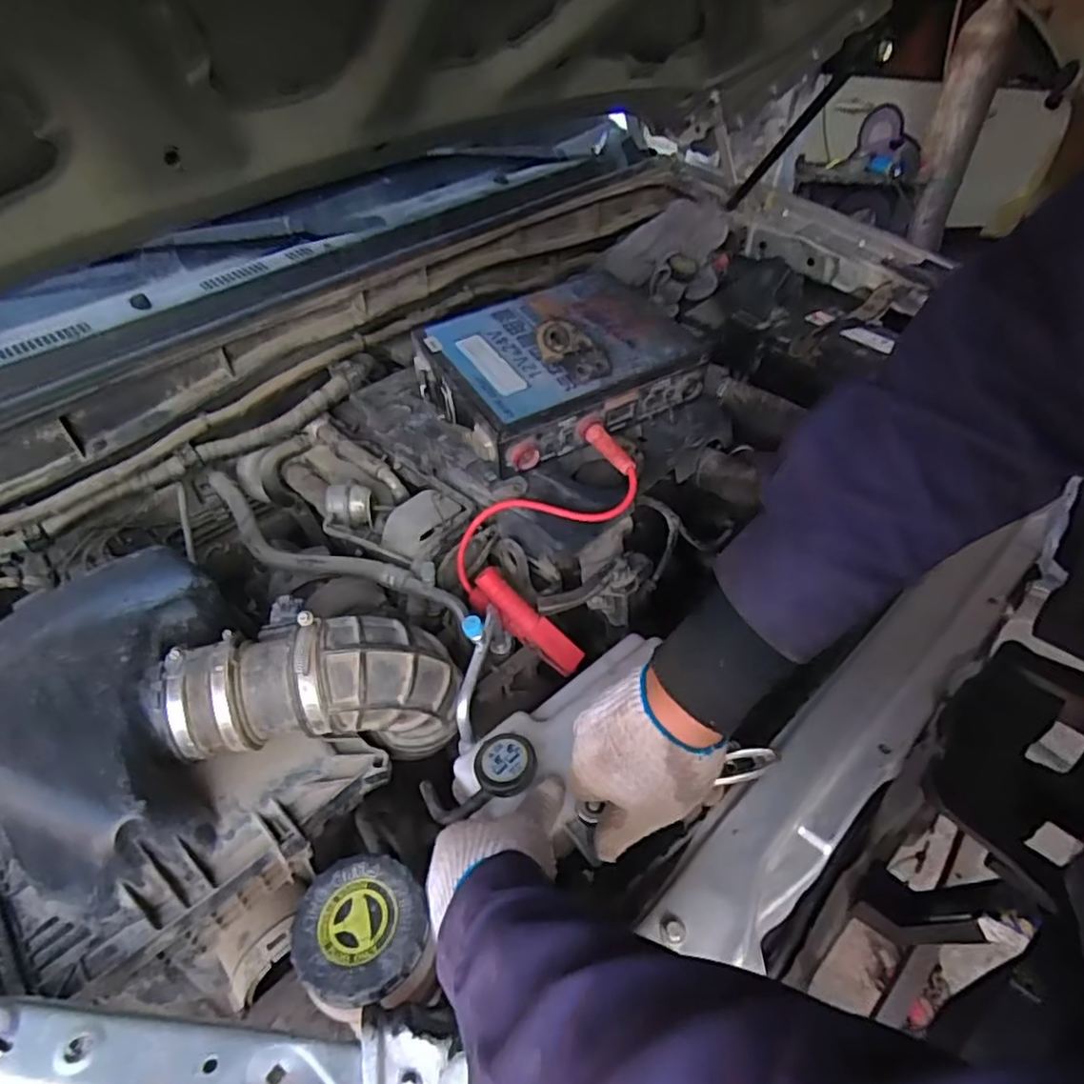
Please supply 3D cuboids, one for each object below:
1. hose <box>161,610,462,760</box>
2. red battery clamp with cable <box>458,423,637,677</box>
[{"bbox_3d":[-0.184,0.128,0.549,0.231,0.122,0.083,3,37,-19],"label":"hose"},{"bbox_3d":[0.003,-0.009,0.720,0.170,0.168,0.207,19,43,19],"label":"red battery clamp with cable"}]

